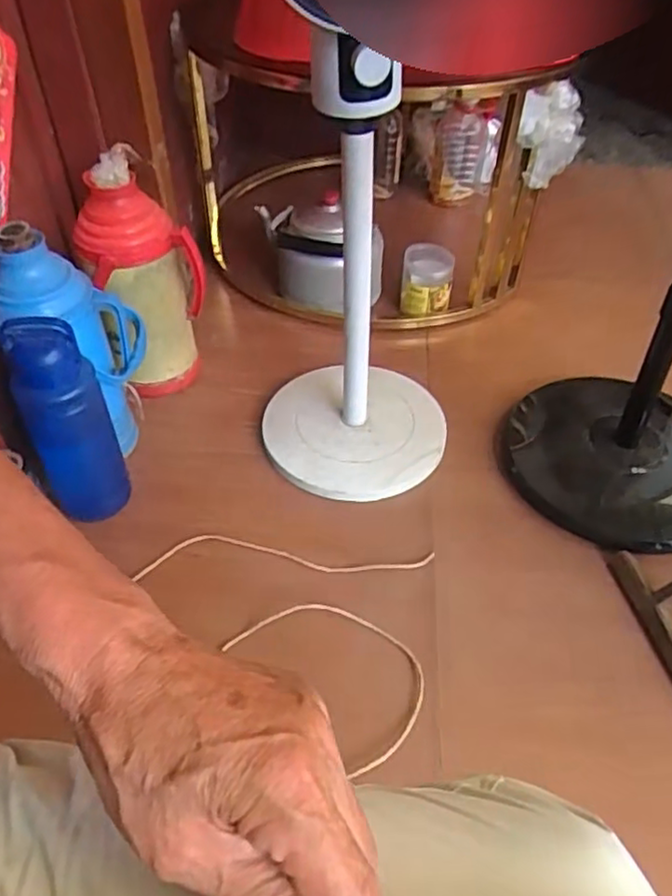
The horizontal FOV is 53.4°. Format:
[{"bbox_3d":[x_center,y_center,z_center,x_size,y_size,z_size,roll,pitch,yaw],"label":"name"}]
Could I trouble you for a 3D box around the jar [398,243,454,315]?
[{"bbox_3d":[0.185,-0.339,1.367,0.102,0.120,0.098,6,46,5],"label":"jar"}]

